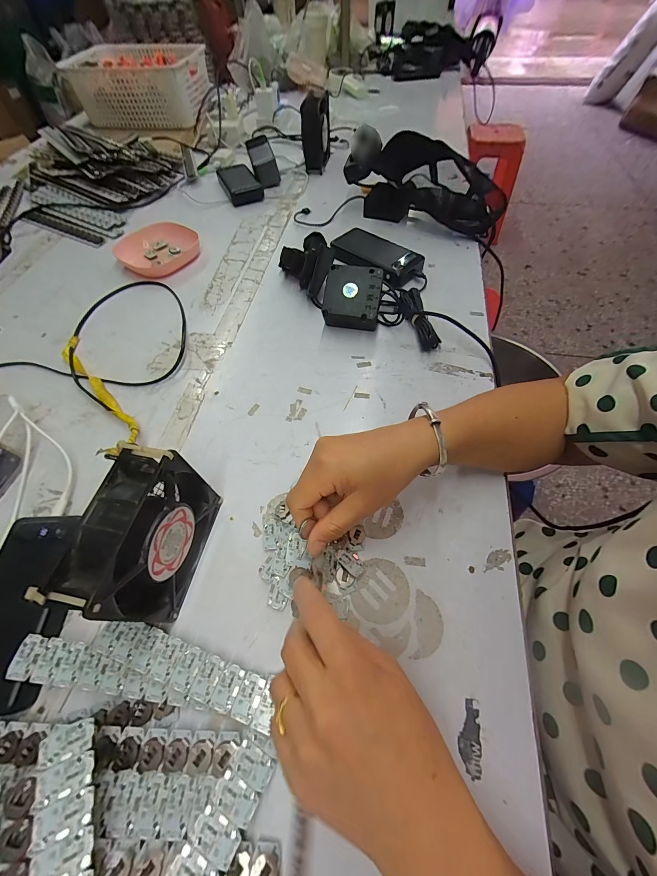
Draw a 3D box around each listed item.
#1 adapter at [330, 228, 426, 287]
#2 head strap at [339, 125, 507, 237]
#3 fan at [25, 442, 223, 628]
[{"bbox_3d":[0.081,-0.310,0.540,0.157,0.031,0.076,38,68,22],"label":"adapter"},{"bbox_3d":[0.169,-0.492,0.602,0.331,0.102,0.141,26,64,17],"label":"head strap"},{"bbox_3d":[-0.147,0.079,0.274,0.043,0.120,0.133,9,60,8],"label":"fan"}]

